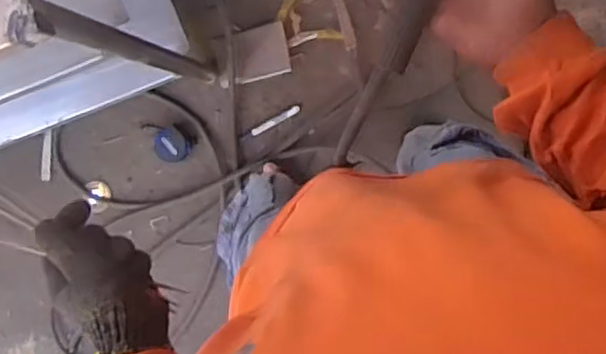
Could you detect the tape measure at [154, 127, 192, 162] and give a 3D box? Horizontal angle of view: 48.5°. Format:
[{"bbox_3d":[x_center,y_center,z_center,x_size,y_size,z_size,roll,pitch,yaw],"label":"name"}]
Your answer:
[{"bbox_3d":[-0.274,-0.064,1.384,0.075,0.047,0.074,34,98,4],"label":"tape measure"}]

